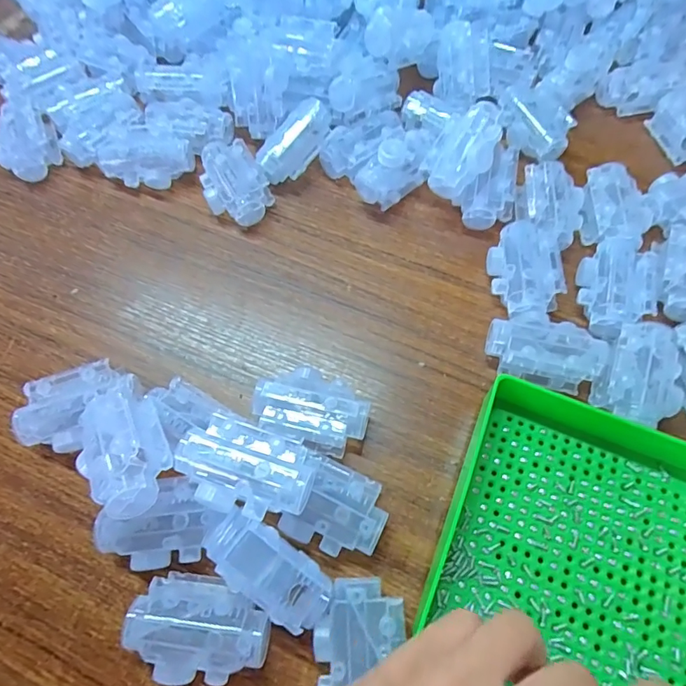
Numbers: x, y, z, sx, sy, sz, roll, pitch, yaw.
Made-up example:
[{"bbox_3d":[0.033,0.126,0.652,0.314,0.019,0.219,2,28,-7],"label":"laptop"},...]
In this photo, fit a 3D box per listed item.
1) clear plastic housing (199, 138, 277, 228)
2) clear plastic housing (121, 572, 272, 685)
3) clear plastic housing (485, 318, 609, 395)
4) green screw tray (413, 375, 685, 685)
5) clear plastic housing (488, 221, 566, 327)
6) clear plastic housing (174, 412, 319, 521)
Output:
[{"bbox_3d":[-0.085,-0.123,0.359,0.047,0.030,0.068,-25,67,-10],"label":"clear plastic housing"},{"bbox_3d":[-0.072,0.146,0.236,0.068,0.027,0.046,9,66,5],"label":"clear plastic housing"},{"bbox_3d":[0.130,0.006,0.298,0.067,0.030,0.040,7,66,4],"label":"clear plastic housing"},{"bbox_3d":[0.175,0.125,0.237,0.237,0.039,0.152,21,67,10],"label":"green screw tray"},{"bbox_3d":[0.126,-0.048,0.323,0.043,0.028,0.077,-2,65,0],"label":"clear plastic housing"},{"bbox_3d":[-0.050,0.067,0.241,0.067,0.029,0.042,16,67,8],"label":"clear plastic housing"}]

